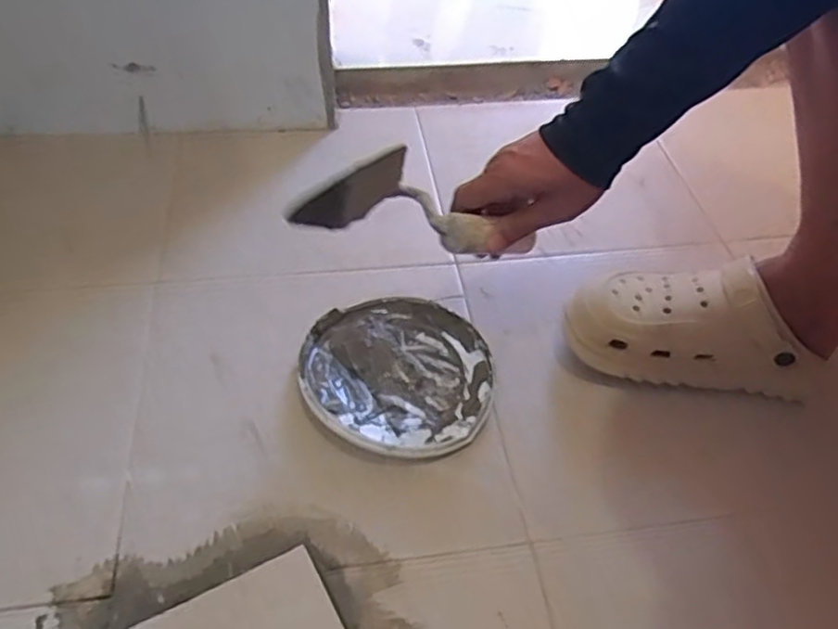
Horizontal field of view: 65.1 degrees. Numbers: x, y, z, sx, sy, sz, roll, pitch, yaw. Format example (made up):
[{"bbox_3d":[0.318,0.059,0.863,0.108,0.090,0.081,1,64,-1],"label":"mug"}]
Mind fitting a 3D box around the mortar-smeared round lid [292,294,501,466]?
[{"bbox_3d":[-0.018,0.052,0.580,0.163,0.020,0.166,3,48,-3],"label":"mortar-smeared round lid"}]

